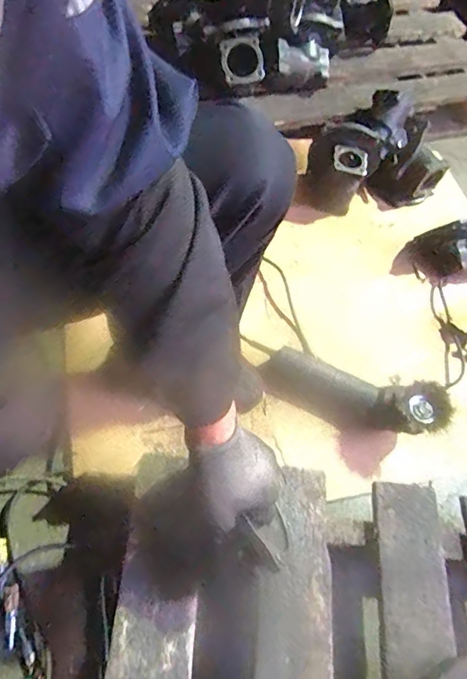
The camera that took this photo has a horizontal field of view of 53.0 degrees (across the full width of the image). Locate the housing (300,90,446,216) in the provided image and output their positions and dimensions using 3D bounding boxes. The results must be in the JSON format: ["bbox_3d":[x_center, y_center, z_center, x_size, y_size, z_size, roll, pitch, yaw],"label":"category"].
[{"bbox_3d":[0.318,-0.391,1.056,0.267,0.154,0.255,36,61,10],"label":"housing"}]

